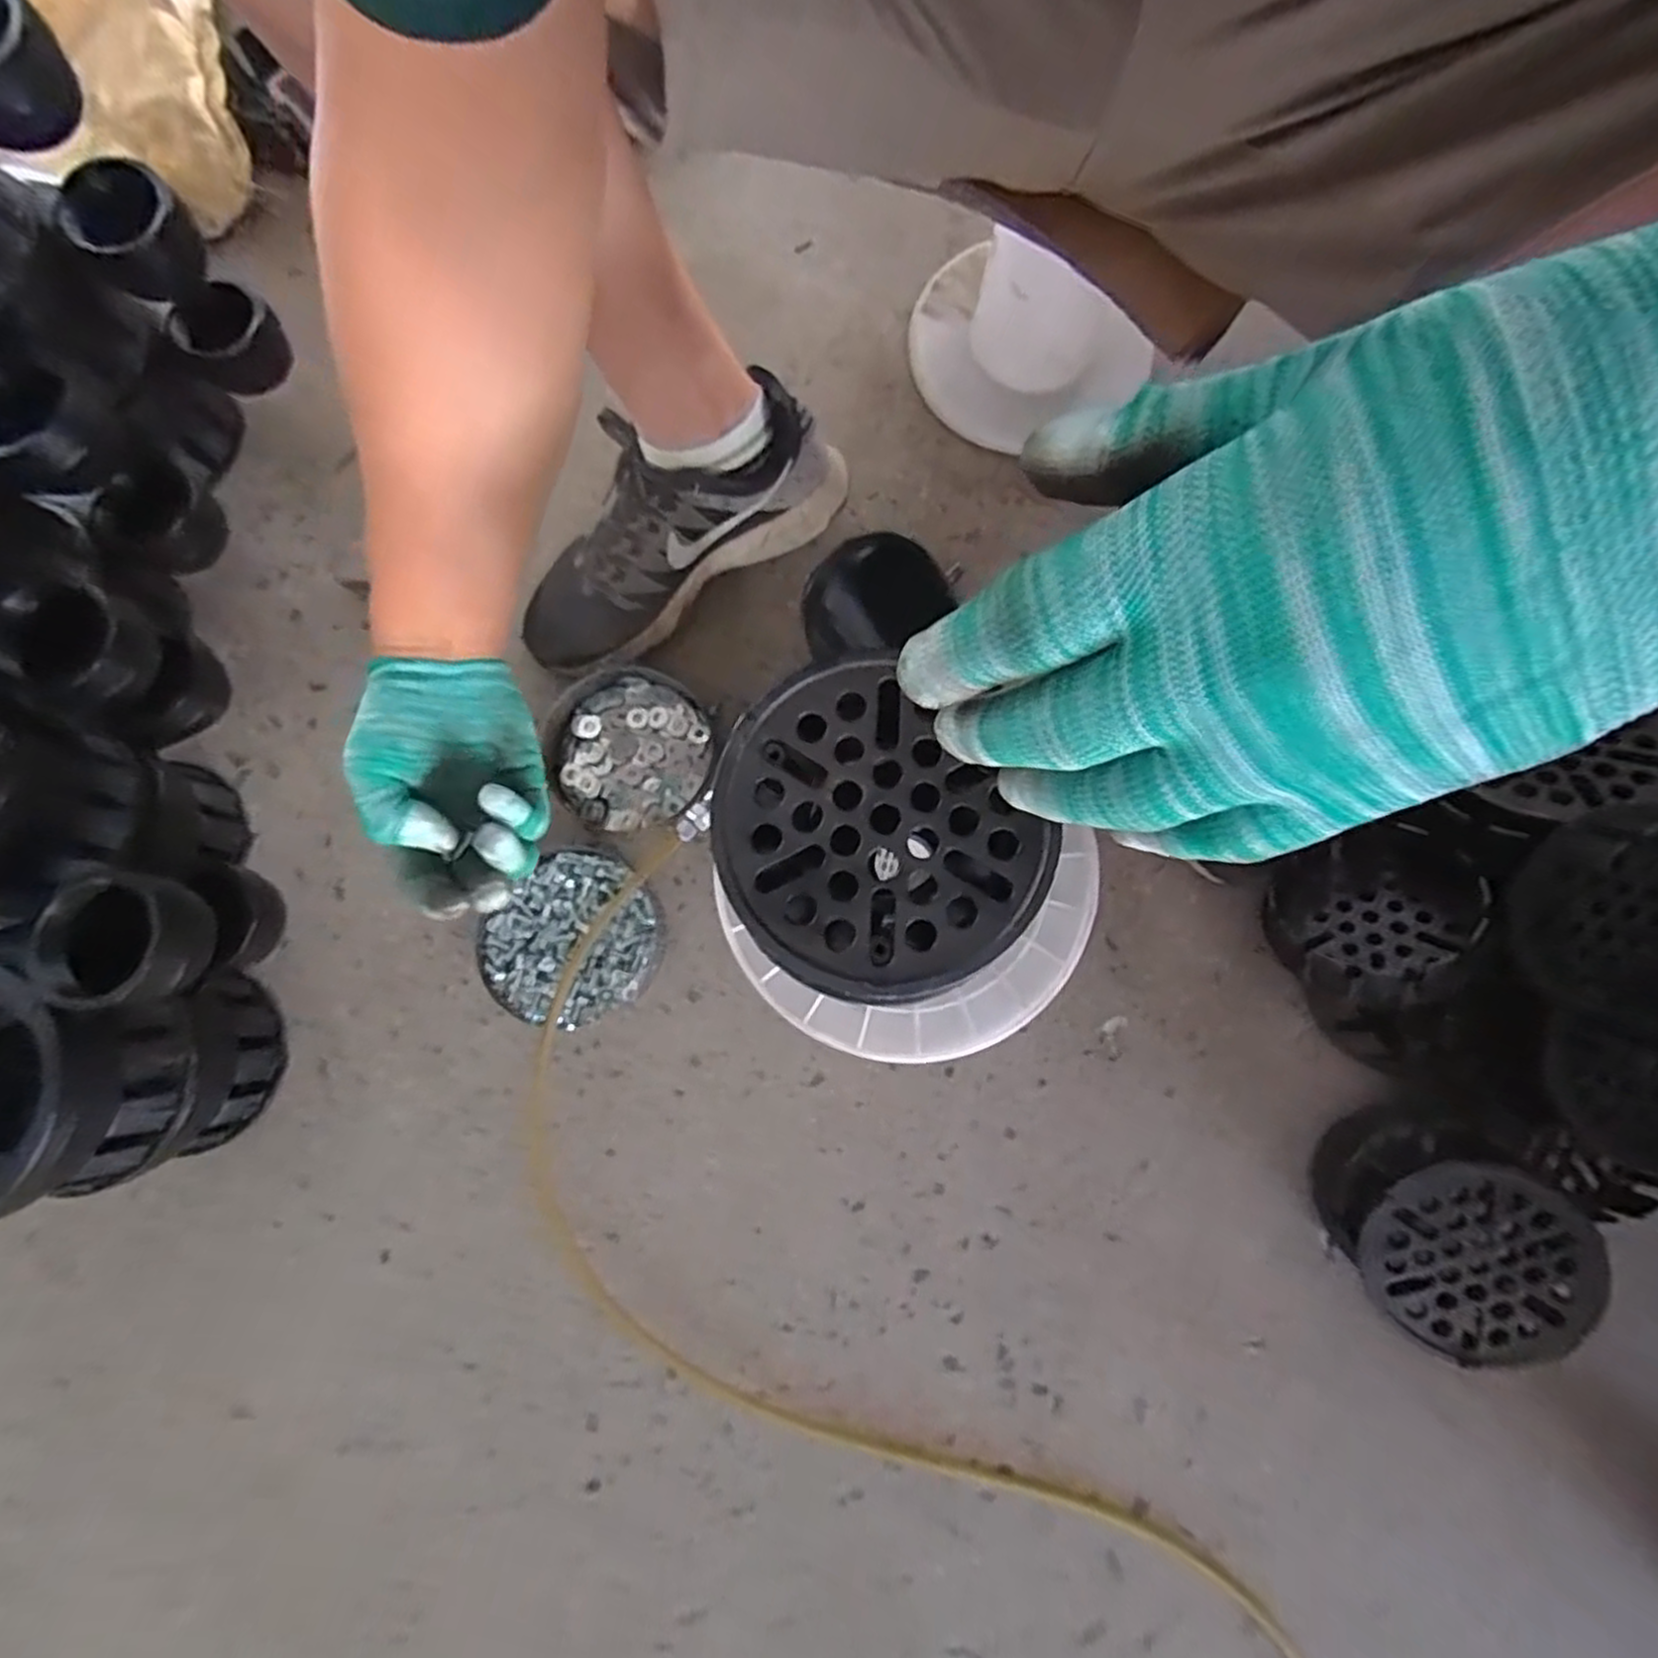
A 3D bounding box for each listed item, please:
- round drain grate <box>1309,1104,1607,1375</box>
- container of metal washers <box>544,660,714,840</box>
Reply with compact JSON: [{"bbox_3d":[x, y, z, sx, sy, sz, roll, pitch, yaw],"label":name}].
[{"bbox_3d":[0.425,0.277,0.526,0.146,0.082,0.143,35,82,6],"label":"round drain grate"},{"bbox_3d":[-0.164,-0.063,0.631,0.135,0.038,0.131,0,80,0],"label":"container of metal washers"}]

